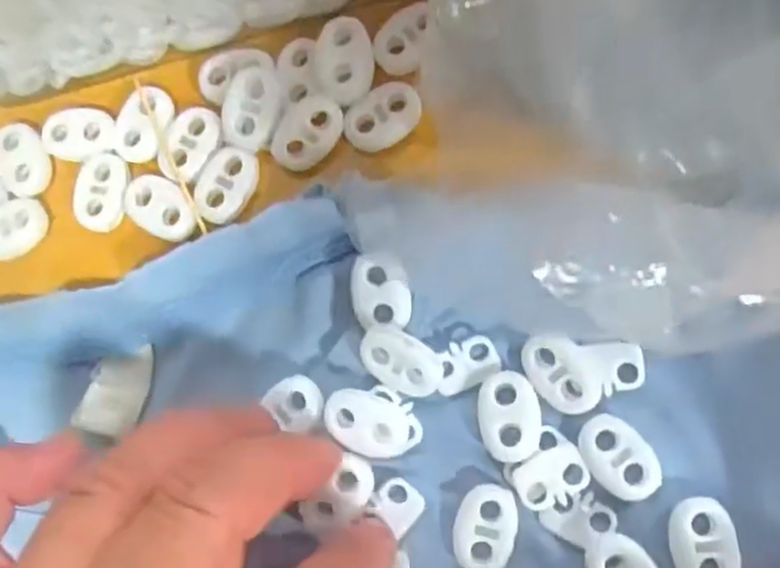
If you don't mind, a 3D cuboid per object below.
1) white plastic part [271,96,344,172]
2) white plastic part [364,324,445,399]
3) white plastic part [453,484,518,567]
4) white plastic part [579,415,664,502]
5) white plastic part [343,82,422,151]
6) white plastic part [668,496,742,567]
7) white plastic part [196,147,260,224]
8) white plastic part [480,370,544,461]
[{"bbox_3d":[-0.023,-0.041,0.192,0.014,0.004,0.021,37,89,10],"label":"white plastic part"},{"bbox_3d":[0.003,0.020,0.180,0.022,0.009,0.014,28,89,9],"label":"white plastic part"},{"bbox_3d":[0.024,0.062,0.179,0.015,0.005,0.022,4,86,8],"label":"white plastic part"},{"bbox_3d":[0.057,0.043,0.176,0.015,0.004,0.022,-38,81,3],"label":"white plastic part"},{"bbox_3d":[-0.002,-0.045,0.192,0.022,0.004,0.014,-32,81,3],"label":"white plastic part"},{"bbox_3d":[0.075,0.063,0.169,0.015,0.005,0.021,-5,84,7],"label":"white plastic part"},{"bbox_3d":[-0.046,-0.028,0.198,0.015,0.004,0.021,31,88,9],"label":"white plastic part"},{"bbox_3d":[0.030,0.033,0.178,0.015,0.006,0.022,-11,84,7],"label":"white plastic part"}]

